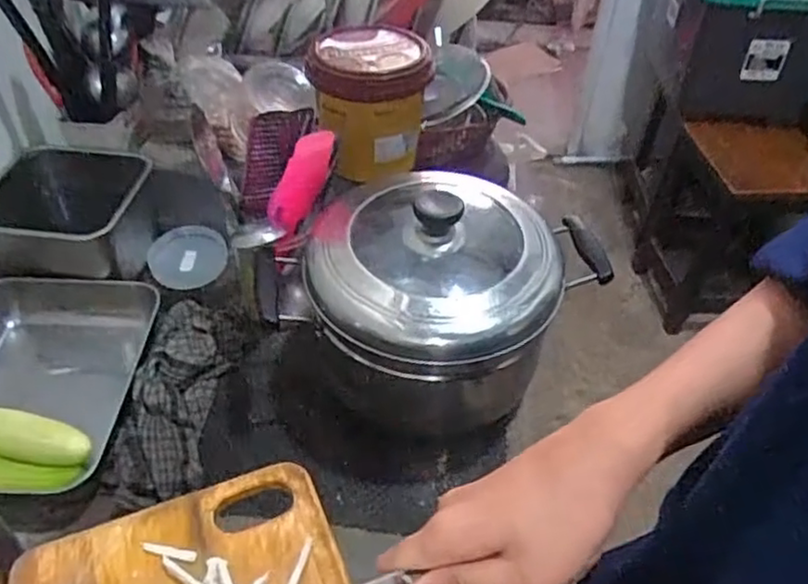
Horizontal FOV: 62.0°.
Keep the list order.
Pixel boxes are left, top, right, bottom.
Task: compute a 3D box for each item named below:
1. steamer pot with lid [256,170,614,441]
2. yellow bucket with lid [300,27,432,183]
[{"bbox_3d":[0.026,-0.005,0.632,0.231,0.199,0.253,26,48,22],"label":"steamer pot with lid"},{"bbox_3d":[-0.038,-0.204,0.727,0.124,0.123,0.114,-4,44,-7],"label":"yellow bucket with lid"}]

